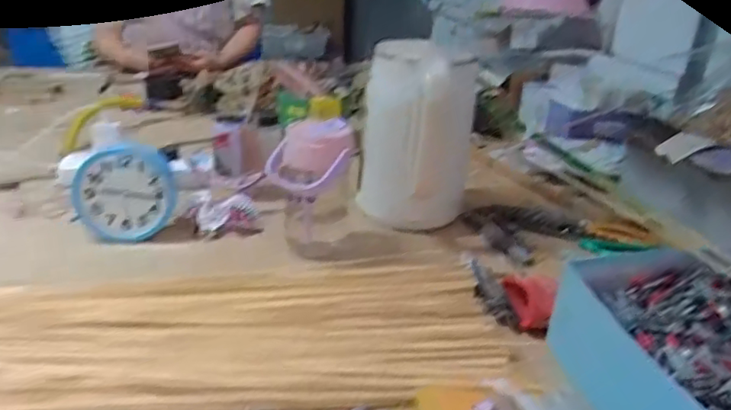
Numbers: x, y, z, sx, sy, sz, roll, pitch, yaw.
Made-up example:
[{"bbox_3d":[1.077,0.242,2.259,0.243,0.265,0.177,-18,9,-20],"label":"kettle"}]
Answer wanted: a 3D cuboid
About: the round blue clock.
[{"bbox_3d":[-0.296,-0.015,0.745,0.115,0.109,0.032,0,25,-9],"label":"round blue clock"}]

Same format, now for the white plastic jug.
[{"bbox_3d":[0.073,-0.088,0.824,0.110,0.240,0.137,-12,29,-32],"label":"white plastic jug"}]

